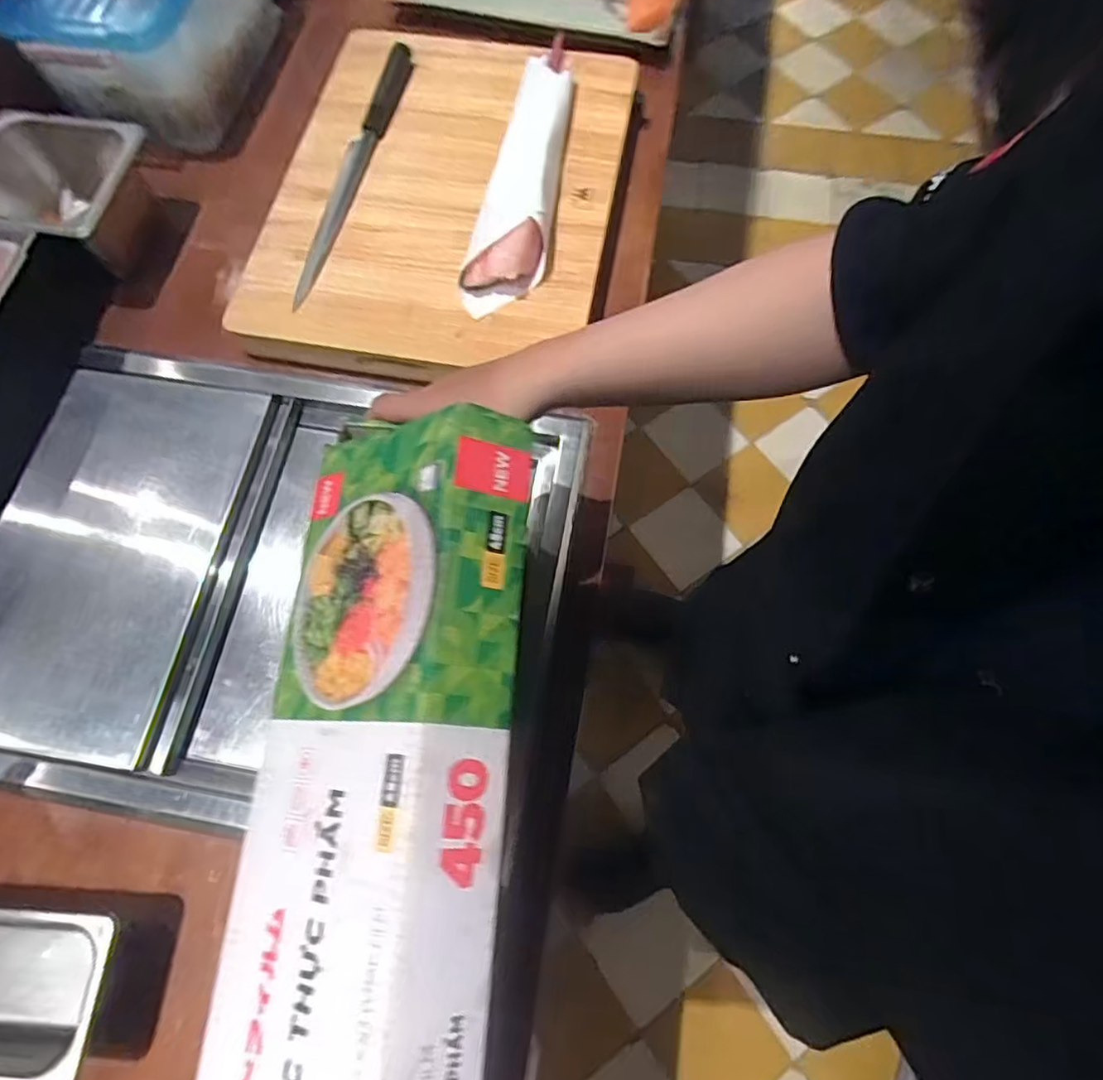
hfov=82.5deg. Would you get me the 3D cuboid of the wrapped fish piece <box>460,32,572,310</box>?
[{"bbox_3d":[-0.026,-0.431,0.705,0.086,0.049,0.414,7,69,3],"label":"wrapped fish piece"}]

